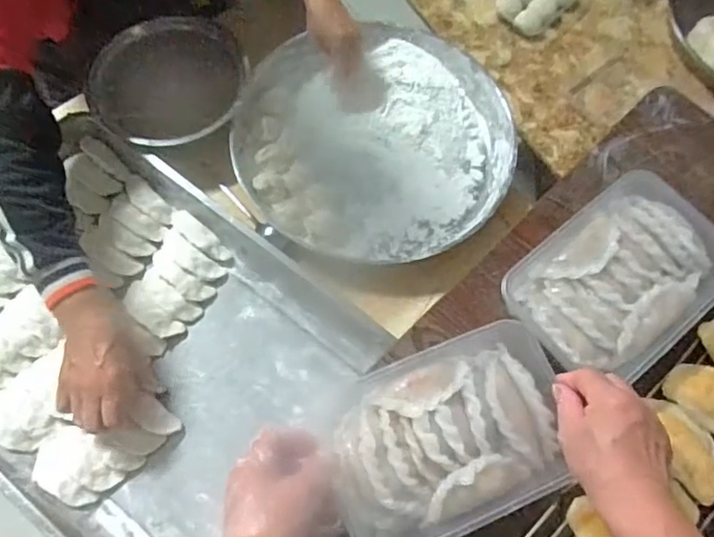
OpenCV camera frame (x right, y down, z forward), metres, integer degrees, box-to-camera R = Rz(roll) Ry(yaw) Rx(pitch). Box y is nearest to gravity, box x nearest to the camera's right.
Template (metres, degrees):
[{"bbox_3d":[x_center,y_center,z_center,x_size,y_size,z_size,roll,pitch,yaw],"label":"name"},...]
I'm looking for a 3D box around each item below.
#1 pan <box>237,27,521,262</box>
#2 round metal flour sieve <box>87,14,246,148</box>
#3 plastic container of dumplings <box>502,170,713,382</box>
[{"bbox_3d":[0.028,-0.188,0.801,0.375,0.054,0.363,1,70,-3],"label":"pan"},{"bbox_3d":[-0.266,-0.261,0.777,0.206,0.061,0.171,-1,70,-3],"label":"round metal flour sieve"},{"bbox_3d":[0.259,0.014,0.560,0.219,0.055,0.150,-38,76,-15],"label":"plastic container of dumplings"}]

